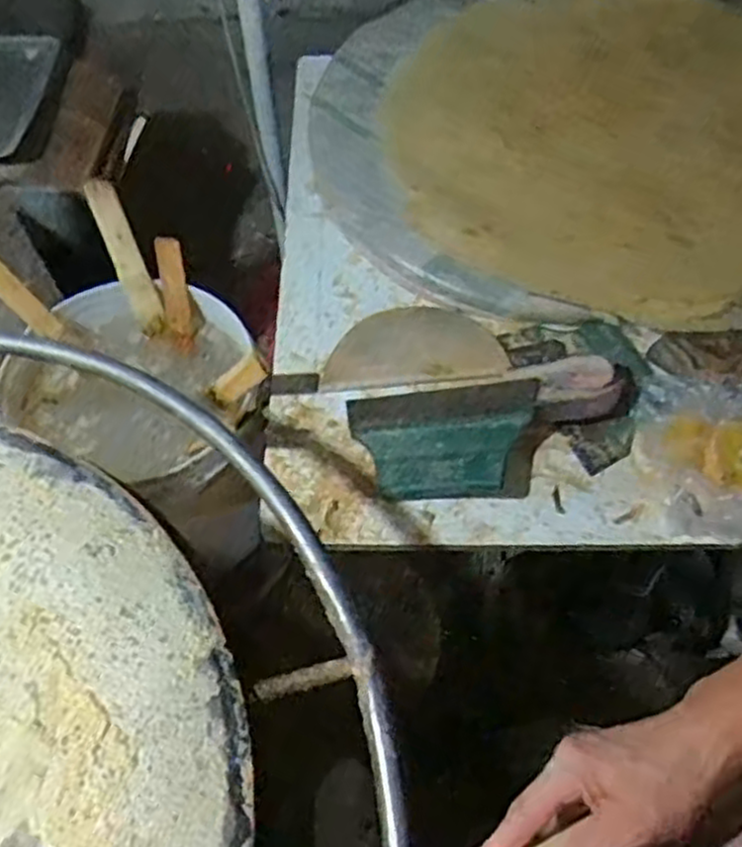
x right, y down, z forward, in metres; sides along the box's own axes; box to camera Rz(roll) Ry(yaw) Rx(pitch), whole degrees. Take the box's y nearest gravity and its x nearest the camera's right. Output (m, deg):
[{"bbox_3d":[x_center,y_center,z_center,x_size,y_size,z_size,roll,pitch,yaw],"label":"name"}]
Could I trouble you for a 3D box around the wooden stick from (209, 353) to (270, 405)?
[{"bbox_3d":[-0.151,-0.048,0.871,0.075,0.015,0.028,-34,59,17],"label":"wooden stick"}]

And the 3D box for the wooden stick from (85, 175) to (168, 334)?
[{"bbox_3d":[-0.286,-0.193,0.908,0.033,0.181,0.015,-23,26,-11],"label":"wooden stick"}]

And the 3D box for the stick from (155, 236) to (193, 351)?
[{"bbox_3d":[-0.232,-0.154,0.922,0.030,0.132,0.012,-6,21,-2],"label":"stick"}]

